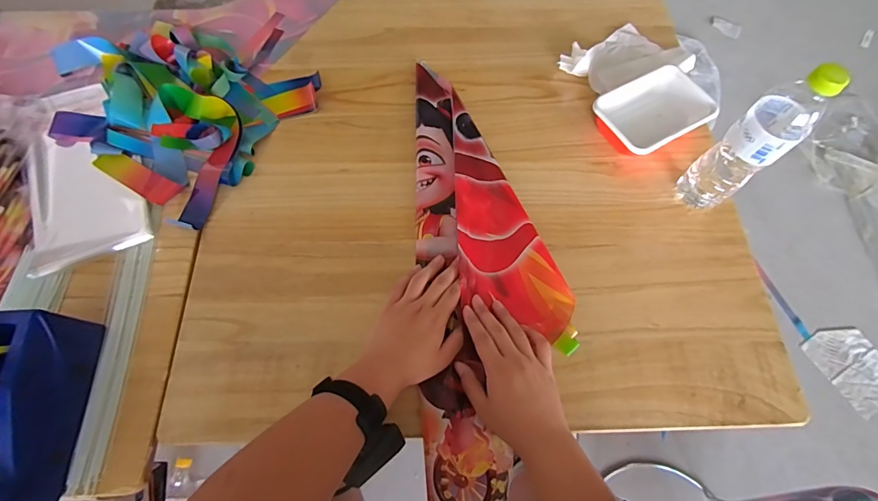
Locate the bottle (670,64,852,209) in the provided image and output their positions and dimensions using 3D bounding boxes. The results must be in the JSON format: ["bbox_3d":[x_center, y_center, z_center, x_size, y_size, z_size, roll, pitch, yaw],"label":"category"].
[{"bbox_3d":[0.377,-0.125,0.502,0.061,0.213,0.066,-38,71,-14],"label":"bottle"}]

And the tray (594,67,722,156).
[{"bbox_3d":[0.341,-0.216,0.638,0.187,0.040,0.117,-29,69,-11],"label":"tray"}]

